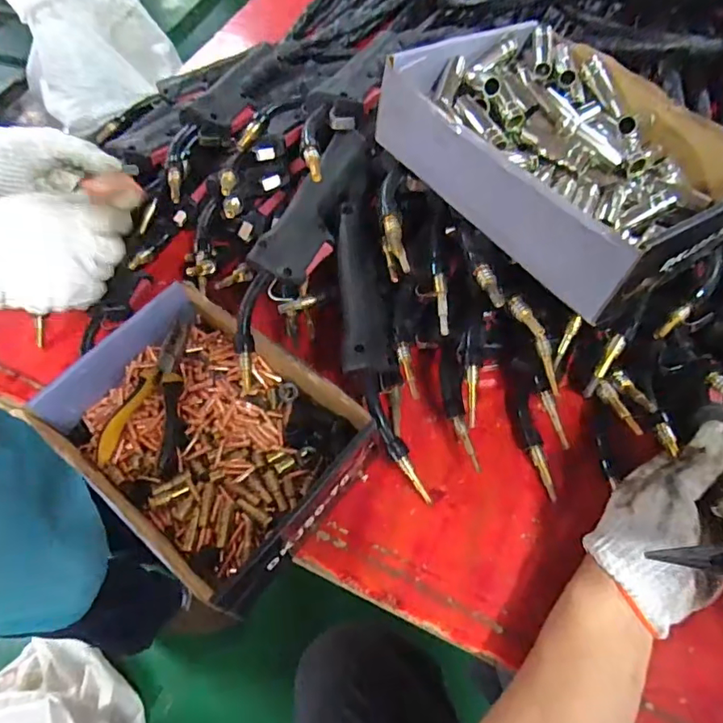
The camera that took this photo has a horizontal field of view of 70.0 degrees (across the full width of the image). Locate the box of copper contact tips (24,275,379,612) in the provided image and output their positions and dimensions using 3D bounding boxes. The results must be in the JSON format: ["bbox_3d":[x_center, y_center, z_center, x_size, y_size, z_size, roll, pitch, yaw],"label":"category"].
[{"bbox_3d":[-0.135,0.055,0.455,0.257,0.066,0.188,34,68,21],"label":"box of copper contact tips"}]

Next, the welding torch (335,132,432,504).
[{"bbox_3d":[0.006,-0.045,0.448,0.049,0.037,0.317,-8,79,0],"label":"welding torch"}]

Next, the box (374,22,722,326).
[{"bbox_3d":[0.148,-0.161,0.382,0.196,0.071,0.249,-34,63,-15],"label":"box"}]

